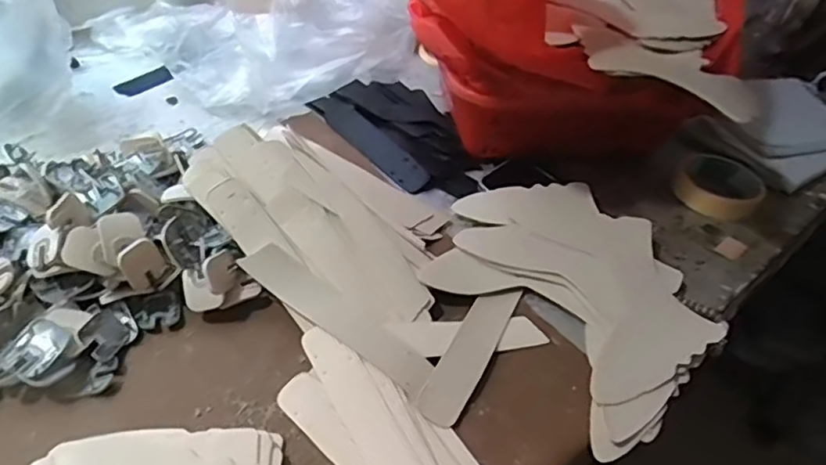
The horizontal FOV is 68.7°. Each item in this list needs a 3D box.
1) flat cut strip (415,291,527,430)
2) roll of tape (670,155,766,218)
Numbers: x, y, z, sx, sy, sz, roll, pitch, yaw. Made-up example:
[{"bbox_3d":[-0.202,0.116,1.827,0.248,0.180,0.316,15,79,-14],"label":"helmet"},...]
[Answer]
[{"bbox_3d":[0.050,0.091,0.487,0.035,0.004,0.154,37,47,3],"label":"flat cut strip"},{"bbox_3d":[0.347,-0.057,0.685,0.093,0.023,0.105,29,46,21],"label":"roll of tape"}]

